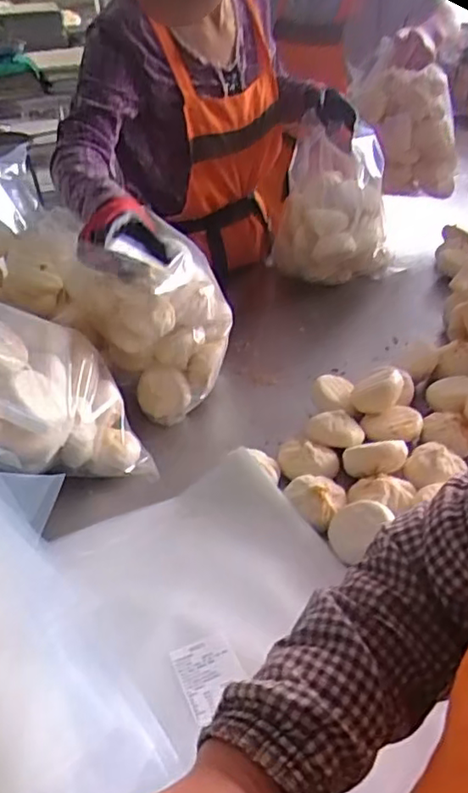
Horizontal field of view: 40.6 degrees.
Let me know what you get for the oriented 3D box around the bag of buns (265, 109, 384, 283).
[{"bbox_3d":[0.184,-0.354,1.209,0.178,0.287,0.195,15,40,21],"label":"bag of buns"}]

